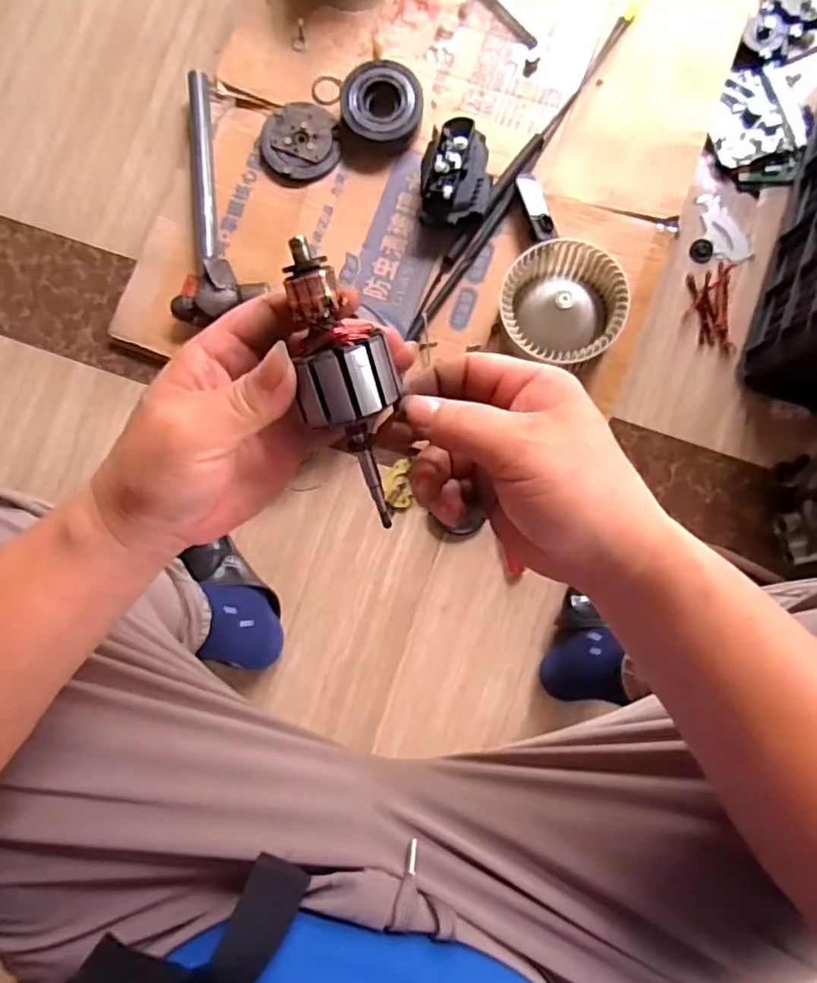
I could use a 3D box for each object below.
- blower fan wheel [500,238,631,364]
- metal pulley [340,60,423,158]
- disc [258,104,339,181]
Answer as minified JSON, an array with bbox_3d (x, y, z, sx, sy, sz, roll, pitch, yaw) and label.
[{"bbox_3d":[0.183,-0.220,0.733,0.140,0.074,0.134,0,86,1],"label":"blower fan wheel"},{"bbox_3d":[-0.035,-0.501,0.799,0.102,0.041,0.108,0,86,1],"label":"metal pulley"},{"bbox_3d":[-0.146,-0.464,0.809,0.095,0.013,0.106,-16,86,-1],"label":"disc"}]

